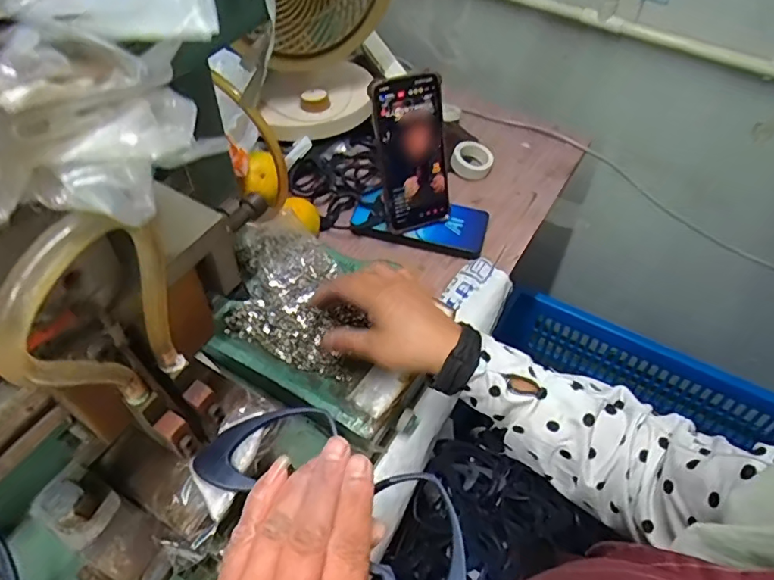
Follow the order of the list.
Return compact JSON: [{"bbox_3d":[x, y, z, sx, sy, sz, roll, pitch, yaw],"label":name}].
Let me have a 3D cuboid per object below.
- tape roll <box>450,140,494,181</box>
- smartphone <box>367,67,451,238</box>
[{"bbox_3d":[0.115,-0.176,0.712,0.053,0.022,0.058,2,52,-3],"label":"tape roll"},{"bbox_3d":[0.029,-0.148,0.580,0.078,0.169,0.011,-19,33,-15],"label":"smartphone"}]

